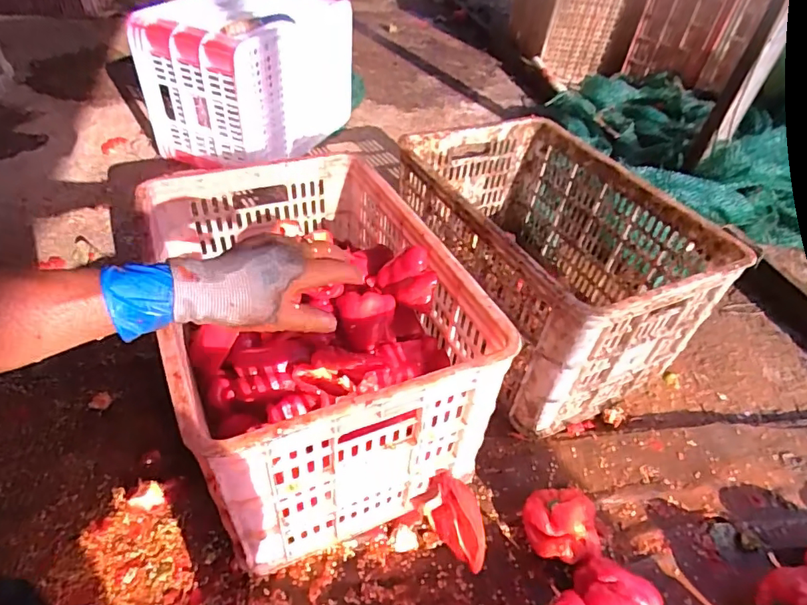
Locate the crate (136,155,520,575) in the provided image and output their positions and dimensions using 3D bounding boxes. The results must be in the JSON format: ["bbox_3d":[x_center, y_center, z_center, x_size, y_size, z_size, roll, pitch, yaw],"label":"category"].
[{"bbox_3d":[-0.136,0.033,0.713,0.344,0.278,0.500,-16,48,-21],"label":"crate"}]

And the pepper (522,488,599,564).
[{"bbox_3d":[0.211,0.296,0.656,0.099,0.067,0.098,17,45,11],"label":"pepper"}]

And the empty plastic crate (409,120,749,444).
[{"bbox_3d":[0.252,-0.087,0.908,0.360,0.278,0.507,-18,49,-23],"label":"empty plastic crate"}]

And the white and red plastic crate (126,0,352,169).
[{"bbox_3d":[-0.390,-0.612,1.292,0.322,0.313,0.489,19,46,13],"label":"white and red plastic crate"}]

